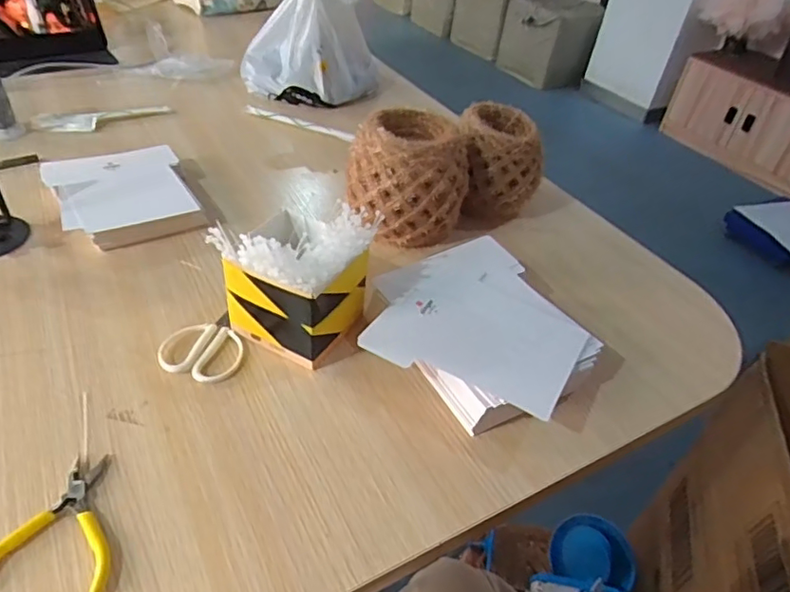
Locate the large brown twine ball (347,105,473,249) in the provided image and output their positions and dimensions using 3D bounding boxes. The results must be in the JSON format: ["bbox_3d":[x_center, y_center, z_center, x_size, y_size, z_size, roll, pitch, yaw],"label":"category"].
[{"bbox_3d":[0.013,-0.145,0.723,0.153,0.144,0.122,8,40,0],"label":"large brown twine ball"}]

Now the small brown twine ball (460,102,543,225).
[{"bbox_3d":[0.140,-0.184,0.790,0.121,0.127,0.122,7,40,0],"label":"small brown twine ball"}]

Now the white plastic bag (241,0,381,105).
[{"bbox_3d":[-0.162,-0.479,1.048,0.209,0.201,0.188,28,44,23],"label":"white plastic bag"}]

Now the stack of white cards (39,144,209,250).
[{"bbox_3d":[-0.351,-0.132,0.734,0.162,0.038,0.191,-18,46,-27],"label":"stack of white cards"}]

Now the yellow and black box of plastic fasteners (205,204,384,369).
[{"bbox_3d":[-0.091,-0.013,0.555,0.108,0.135,0.117,25,42,19],"label":"yellow and black box of plastic fasteners"}]

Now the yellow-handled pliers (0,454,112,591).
[{"bbox_3d":[-0.242,0.165,0.418,0.087,0.010,0.109,4,40,-4],"label":"yellow-handled pliers"}]

